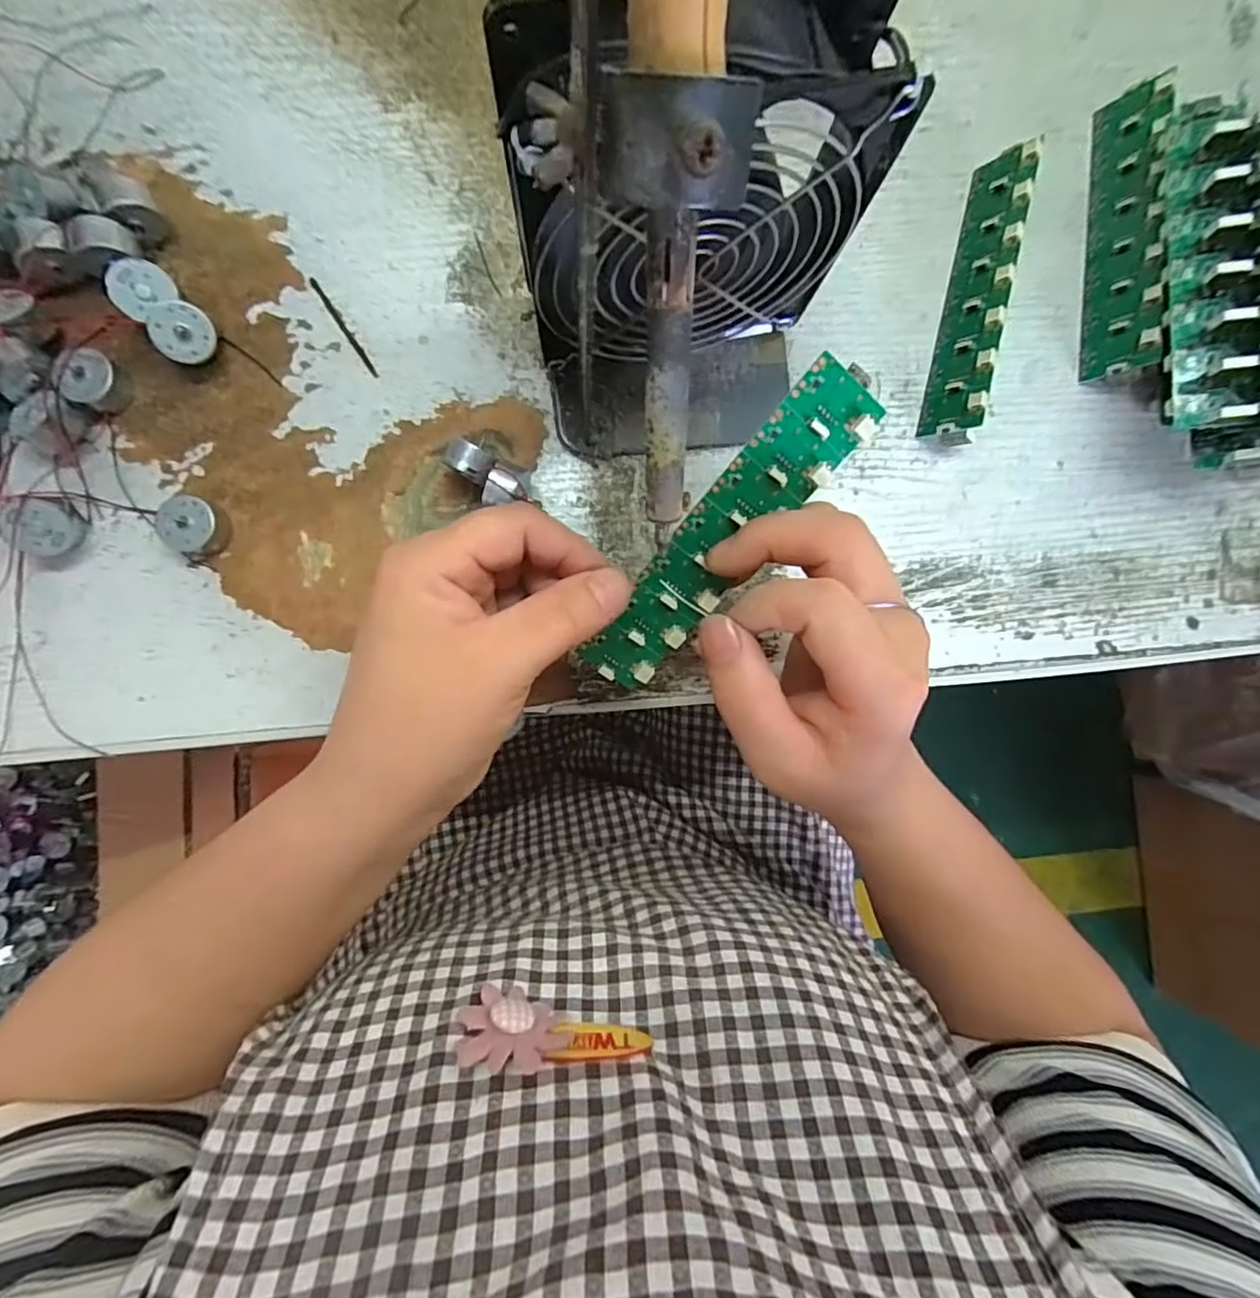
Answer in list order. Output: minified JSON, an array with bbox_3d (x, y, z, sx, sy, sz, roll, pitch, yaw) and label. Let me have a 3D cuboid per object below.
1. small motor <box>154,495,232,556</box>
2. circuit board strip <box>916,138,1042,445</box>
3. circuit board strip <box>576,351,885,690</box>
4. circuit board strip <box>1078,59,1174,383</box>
[{"bbox_3d":[-0.189,-0.054,0.252,0.021,0.015,0.024,8,88,-3],"label":"small motor"},{"bbox_3d":[0.163,-0.165,0.271,0.009,0.030,0.135,14,88,-34],"label":"circuit board strip"},{"bbox_3d":[0.033,-0.039,0.213,0.029,0.008,0.136,39,110,-2],"label":"circuit board strip"},{"bbox_3d":[0.233,-0.198,0.274,0.007,0.032,0.134,6,87,-30],"label":"circuit board strip"}]

